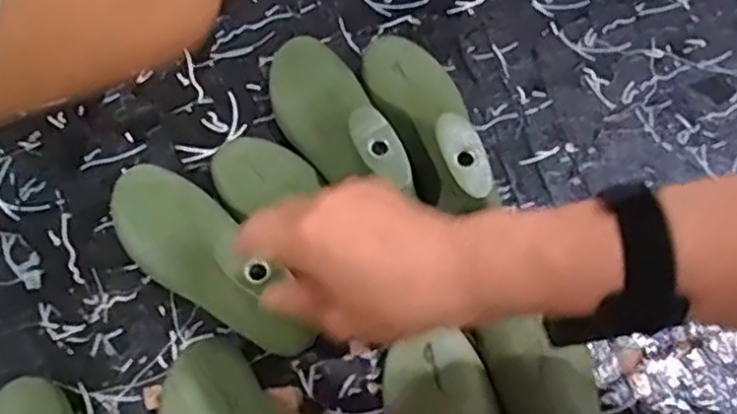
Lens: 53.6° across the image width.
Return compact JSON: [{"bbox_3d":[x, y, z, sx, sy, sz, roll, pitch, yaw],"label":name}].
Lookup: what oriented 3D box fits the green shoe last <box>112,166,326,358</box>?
[{"bbox_3d":[-0.118,0.029,0.504,0.181,0.055,0.065,41,70,18],"label":"green shoe last"}]

